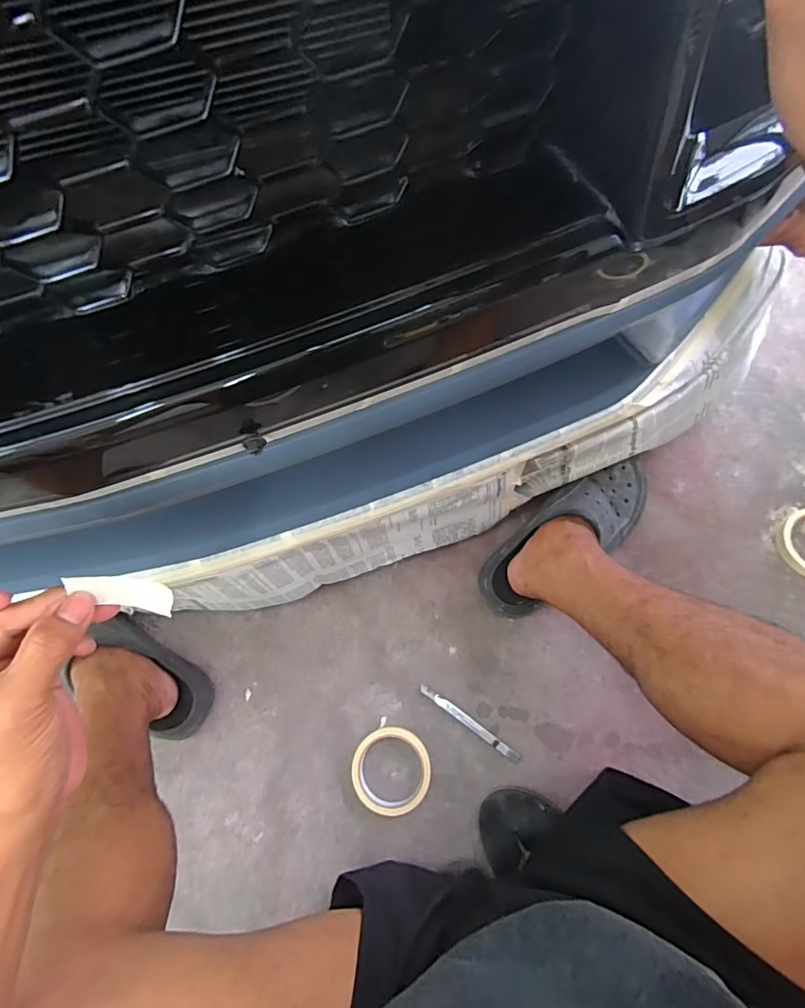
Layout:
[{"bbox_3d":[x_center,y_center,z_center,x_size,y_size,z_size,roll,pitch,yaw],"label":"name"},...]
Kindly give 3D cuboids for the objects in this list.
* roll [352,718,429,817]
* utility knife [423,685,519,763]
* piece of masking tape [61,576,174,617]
[{"bbox_3d":[-0.013,0.329,0.594,0.096,0.019,0.098,-1,71,2],"label":"roll"},{"bbox_3d":[0.086,0.283,0.617,0.148,0.008,0.013,34,76,13],"label":"utility knife"},{"bbox_3d":[-0.155,0.049,0.266,0.057,0.014,0.016,11,72,2],"label":"piece of masking tape"}]

